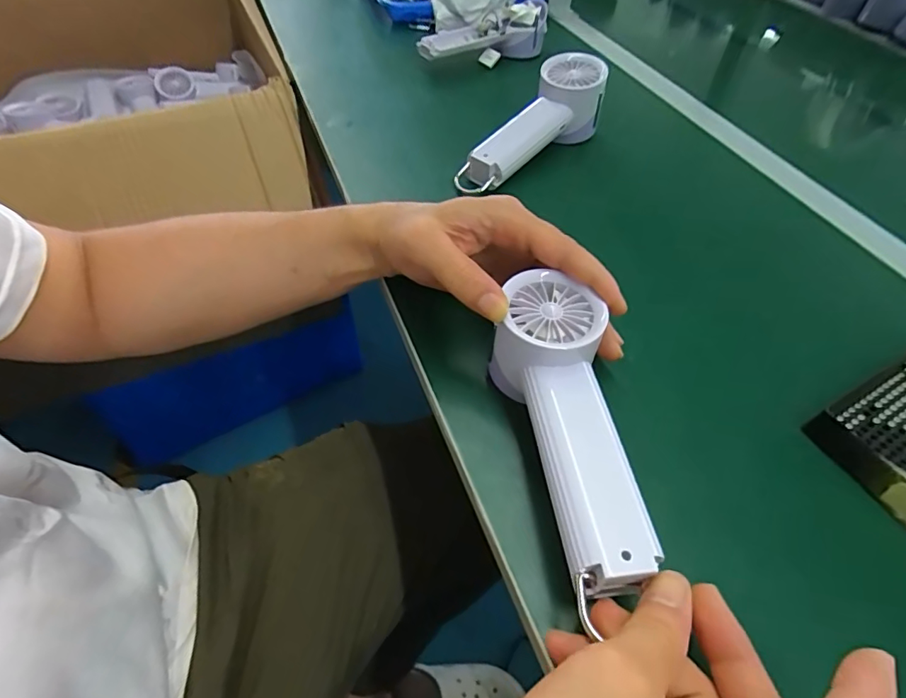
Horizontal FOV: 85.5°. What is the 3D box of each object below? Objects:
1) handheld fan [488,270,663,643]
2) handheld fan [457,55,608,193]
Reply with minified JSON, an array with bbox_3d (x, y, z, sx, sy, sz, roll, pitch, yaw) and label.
[{"bbox_3d":[0.061,0.039,0.268,0.055,0.054,0.173,-5,56,-6],"label":"handheld fan"},{"bbox_3d":[0.073,-0.203,0.465,0.061,0.057,0.188,37,71,24],"label":"handheld fan"}]

